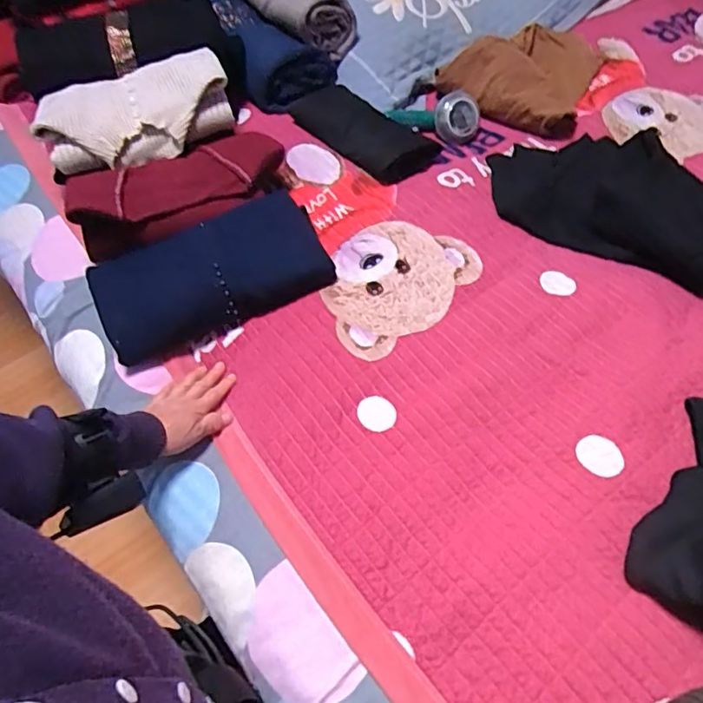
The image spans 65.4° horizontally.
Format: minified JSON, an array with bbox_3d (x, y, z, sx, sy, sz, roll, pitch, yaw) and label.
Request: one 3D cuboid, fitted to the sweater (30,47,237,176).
[{"bbox_3d":[-0.297,-0.324,0.740,0.262,0.075,0.140,-11,56,-5],"label":"sweater"}]

